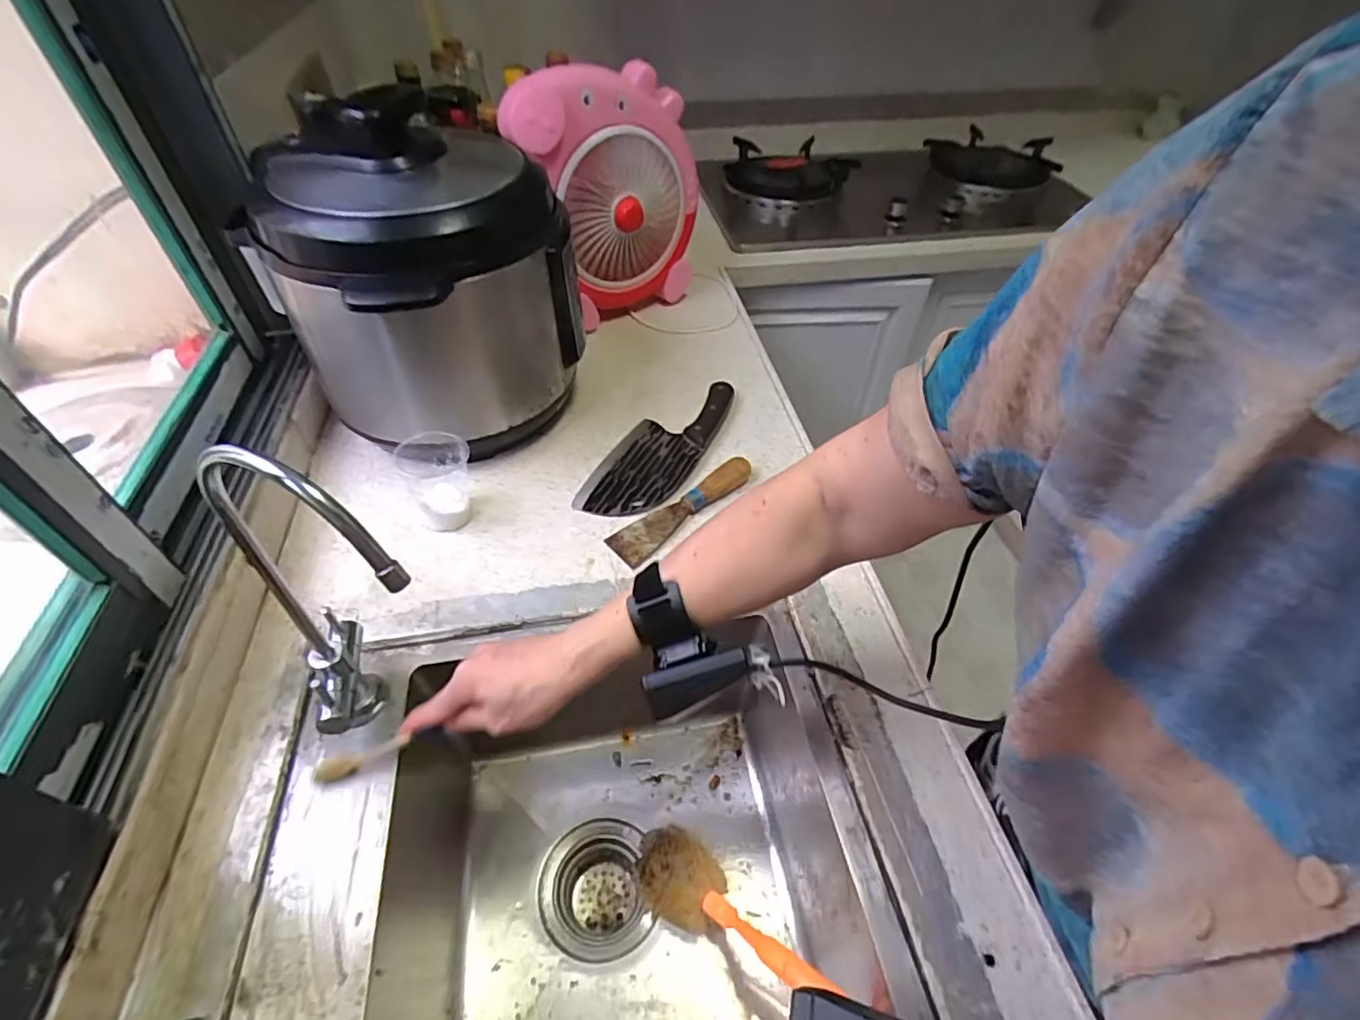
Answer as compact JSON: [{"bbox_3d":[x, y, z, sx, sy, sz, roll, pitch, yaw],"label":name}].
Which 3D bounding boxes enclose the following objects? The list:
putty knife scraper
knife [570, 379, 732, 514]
[{"bbox_3d":[0.005,-0.005,0.614,0.166,0.026,0.044,-31,55,-28],"label":"putty knife scraper"},{"bbox_3d":[-0.019,-0.079,0.689,0.097,0.023,0.242,21,49,16],"label":"knife"}]

